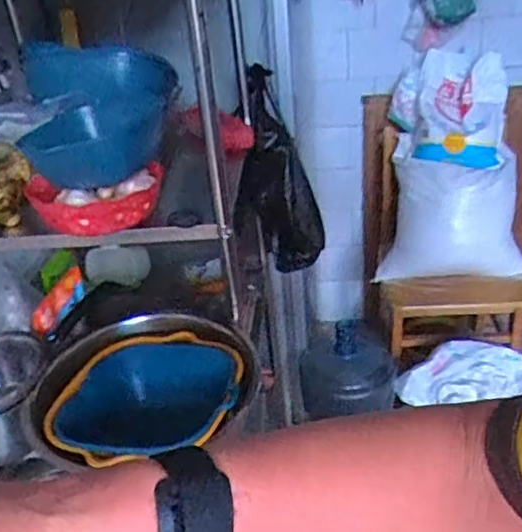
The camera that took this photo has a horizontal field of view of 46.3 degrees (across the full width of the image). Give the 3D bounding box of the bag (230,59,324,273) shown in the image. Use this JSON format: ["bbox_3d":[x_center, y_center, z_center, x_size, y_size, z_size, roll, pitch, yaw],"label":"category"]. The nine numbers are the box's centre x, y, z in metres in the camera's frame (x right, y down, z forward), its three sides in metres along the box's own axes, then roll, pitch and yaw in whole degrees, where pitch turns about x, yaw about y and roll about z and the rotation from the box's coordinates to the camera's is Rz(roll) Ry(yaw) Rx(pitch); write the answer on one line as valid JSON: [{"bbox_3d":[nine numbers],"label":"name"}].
[{"bbox_3d":[0.027,-0.173,1.228,0.112,0.410,0.165,21,40,38],"label":"bag"}]

